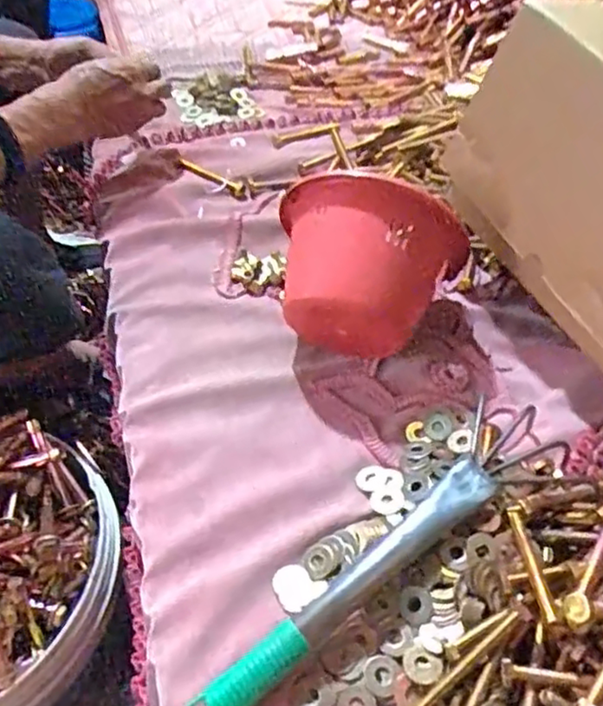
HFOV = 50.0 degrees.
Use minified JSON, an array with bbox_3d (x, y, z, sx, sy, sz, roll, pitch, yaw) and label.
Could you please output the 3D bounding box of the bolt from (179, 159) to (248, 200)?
[{"bbox_3d":[-0.108,-0.217,0.804,0.096,0.014,0.015,30,54,9],"label":"bolt"}]

